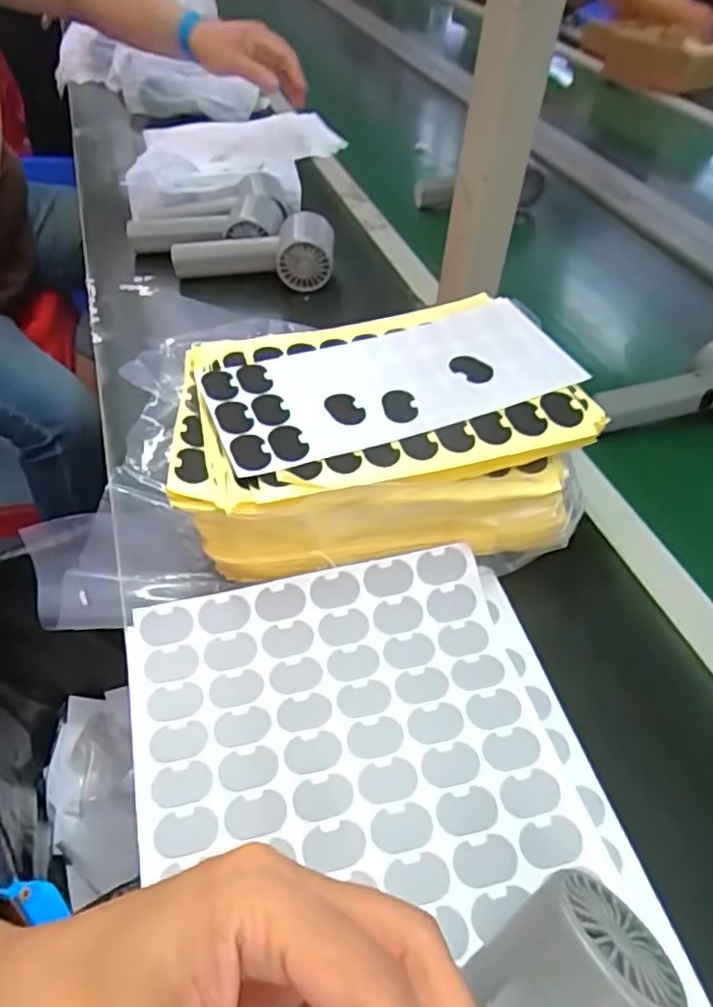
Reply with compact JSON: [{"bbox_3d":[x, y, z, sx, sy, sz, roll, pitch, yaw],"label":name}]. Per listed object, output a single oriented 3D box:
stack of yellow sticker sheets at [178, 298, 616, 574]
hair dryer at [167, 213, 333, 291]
[{"bbox_3d":[0.011,-0.043,0.428,0.241,0.096,0.168,-3,45,-9],"label":"stack of yellow sticker sheets"},{"bbox_3d":[-0.101,-0.250,0.663,0.160,0.059,0.057,9,45,3],"label":"hair dryer"}]

